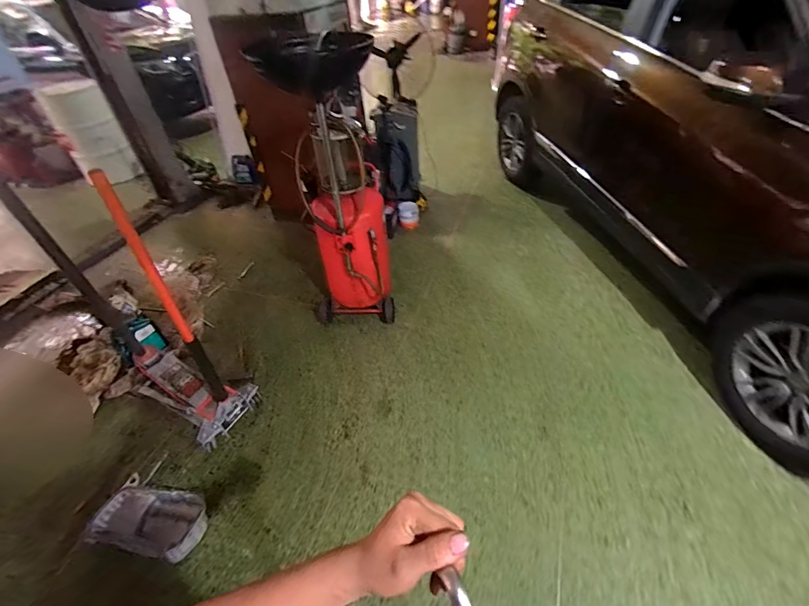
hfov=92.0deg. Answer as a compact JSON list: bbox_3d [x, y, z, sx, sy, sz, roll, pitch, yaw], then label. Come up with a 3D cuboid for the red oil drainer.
[{"bbox_3d":[-0.319,-0.520,1.897,0.429,1.271,0.405,-5,44,2],"label":"red oil drainer"}]

